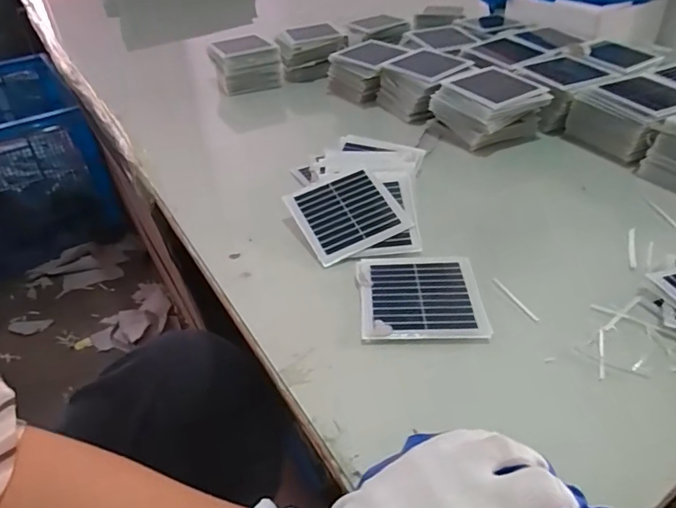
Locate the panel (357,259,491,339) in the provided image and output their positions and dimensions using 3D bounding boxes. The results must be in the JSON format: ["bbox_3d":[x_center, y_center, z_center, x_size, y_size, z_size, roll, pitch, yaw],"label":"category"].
[{"bbox_3d":[0.067,0.034,0.400,0.098,0.004,0.095,-1,38,2],"label":"panel"}]

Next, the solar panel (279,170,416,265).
[{"bbox_3d":[0.009,-0.040,0.474,0.094,0.007,0.093,-25,57,-12],"label":"solar panel"}]

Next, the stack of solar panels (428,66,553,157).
[{"bbox_3d":[0.190,-0.181,0.624,0.118,0.070,0.108,-17,40,-19],"label":"stack of solar panels"}]

